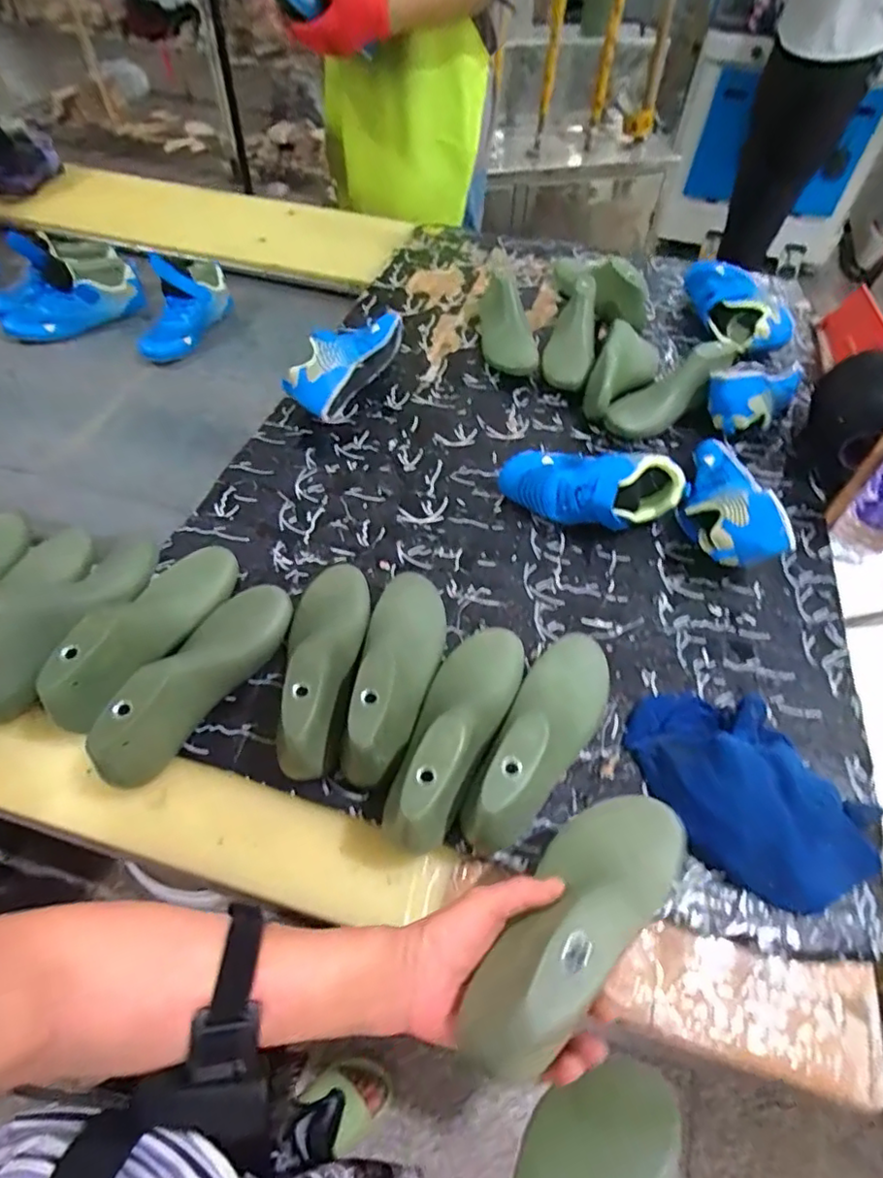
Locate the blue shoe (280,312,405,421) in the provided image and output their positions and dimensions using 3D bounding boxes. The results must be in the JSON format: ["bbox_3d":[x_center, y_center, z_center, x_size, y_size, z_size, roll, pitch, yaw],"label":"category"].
[{"bbox_3d":[-0.145,-0.337,0.902,0.076,0.087,0.193,32,59,18],"label":"blue shoe"}]

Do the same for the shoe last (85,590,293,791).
[{"bbox_3d":[-0.235,0.077,0.582,0.070,0.107,0.233,23,57,13],"label":"shoe last"}]

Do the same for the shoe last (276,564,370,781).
[{"bbox_3d":[-0.118,0.058,0.589,0.085,0.081,0.240,1,55,-2],"label":"shoe last"}]

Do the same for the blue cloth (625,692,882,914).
[{"bbox_3d":[0.278,0.177,0.545,0.158,0.067,0.214,-27,60,-20],"label":"blue cloth"}]

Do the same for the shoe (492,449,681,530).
[{"bbox_3d":[0.191,-0.129,0.753,0.225,0.083,0.109,2,55,-2],"label":"shoe"}]

